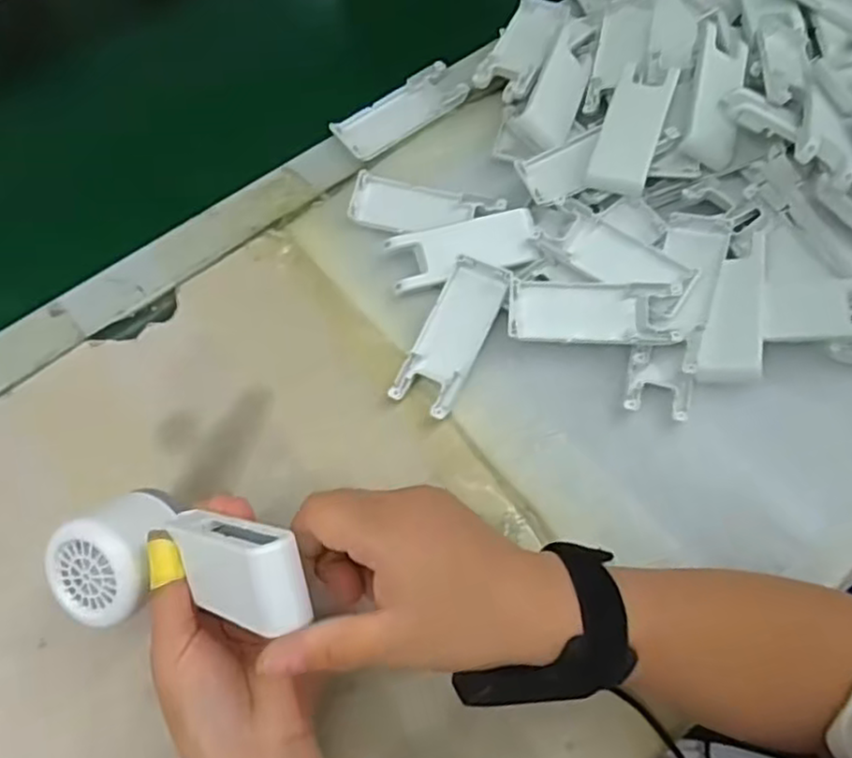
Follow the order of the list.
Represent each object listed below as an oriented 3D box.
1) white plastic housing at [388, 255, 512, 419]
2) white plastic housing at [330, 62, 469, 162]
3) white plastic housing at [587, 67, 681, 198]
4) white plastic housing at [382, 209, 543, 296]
[{"bbox_3d":[0.017,-0.029,0.449,0.041,0.013,0.104,25,77,8],"label":"white plastic housing"},{"bbox_3d":[-0.019,-0.202,0.530,0.102,0.010,0.041,-35,72,-15],"label":"white plastic housing"},{"bbox_3d":[0.140,-0.171,0.474,0.038,0.013,0.092,19,81,7],"label":"white plastic housing"},{"bbox_3d":[0.026,-0.088,0.476,0.100,0.016,0.044,-13,68,-7],"label":"white plastic housing"}]

